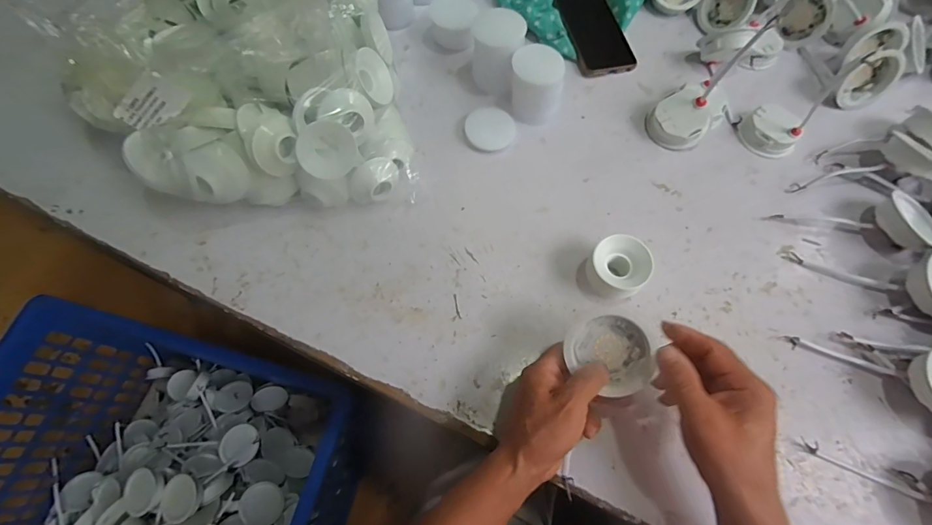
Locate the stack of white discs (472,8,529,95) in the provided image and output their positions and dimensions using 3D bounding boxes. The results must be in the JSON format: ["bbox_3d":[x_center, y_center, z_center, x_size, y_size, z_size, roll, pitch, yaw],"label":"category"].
[{"bbox_3d":[0.038,-0.249,0.510,0.057,0.080,0.046,24,69,9],"label":"stack of white discs"}]

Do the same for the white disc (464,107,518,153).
[{"bbox_3d":[0.030,-0.163,0.519,0.058,0.009,0.057,0,67,-1],"label":"white disc"}]

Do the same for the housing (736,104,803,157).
[{"bbox_3d":[0.376,-0.163,0.521,0.063,0.025,0.062,0,67,-1],"label":"housing"}]

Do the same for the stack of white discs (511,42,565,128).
[{"bbox_3d":[0.083,-0.207,0.504,0.061,0.072,0.055,13,67,4],"label":"stack of white discs"}]

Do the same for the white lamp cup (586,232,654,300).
[{"bbox_3d":[0.150,0.009,0.430,0.055,0.046,0.061,36,71,13],"label":"white lamp cup"}]

